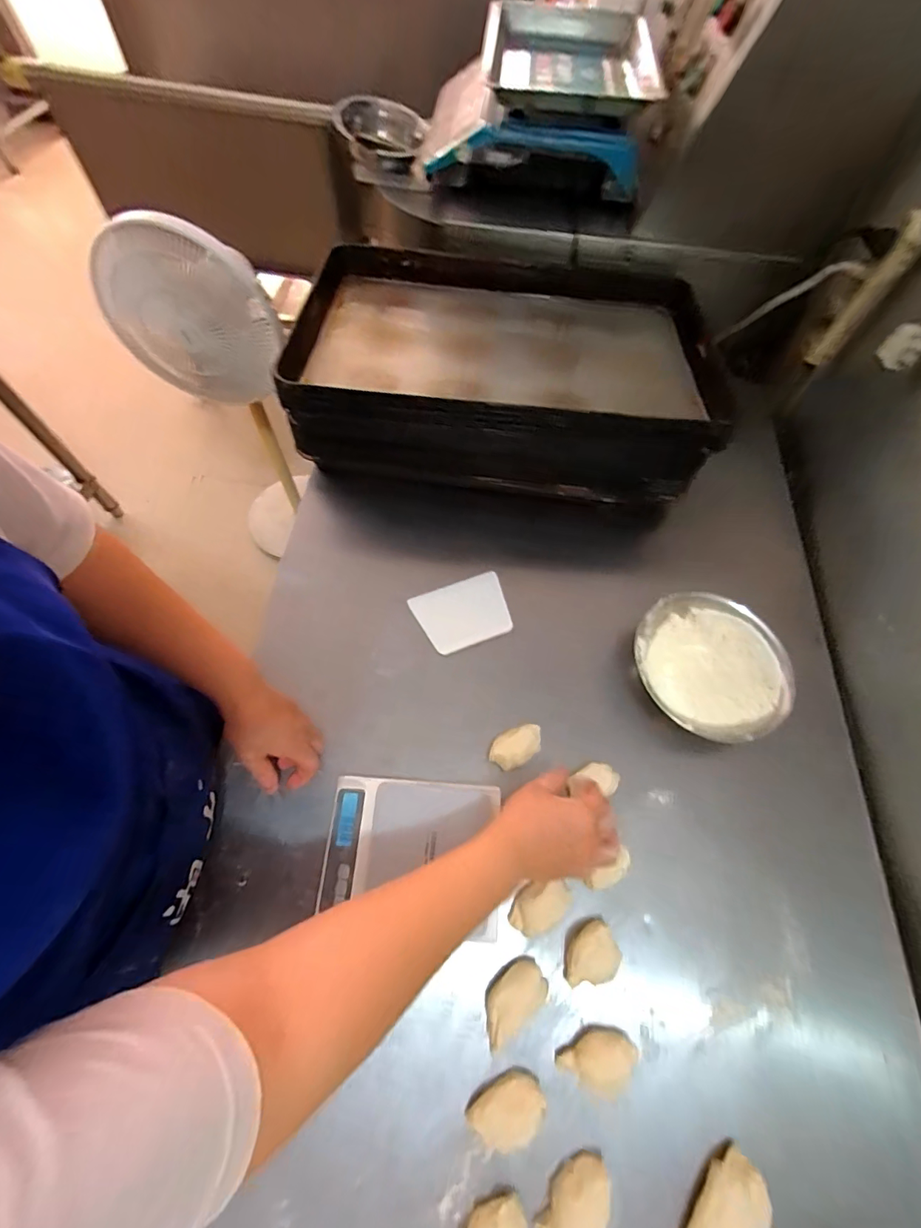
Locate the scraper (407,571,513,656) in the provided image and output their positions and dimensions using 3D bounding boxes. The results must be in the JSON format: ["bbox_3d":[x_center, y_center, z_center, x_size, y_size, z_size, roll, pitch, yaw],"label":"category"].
[{"bbox_3d":[0.005,-0.001,0.650,0.125,0.011,0.097,-21,65,-7],"label":"scraper"}]

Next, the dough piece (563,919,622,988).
[{"bbox_3d":[0.131,0.343,0.469,0.054,0.036,0.053,-5,65,-6],"label":"dough piece"}]

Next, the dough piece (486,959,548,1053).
[{"bbox_3d":[0.049,0.373,0.454,0.070,0.030,0.042,-31,70,-16],"label":"dough piece"}]

